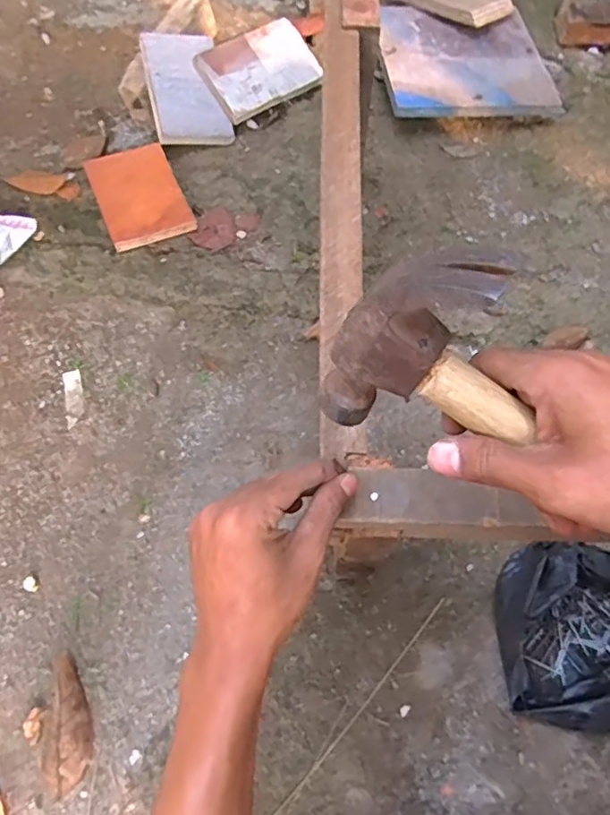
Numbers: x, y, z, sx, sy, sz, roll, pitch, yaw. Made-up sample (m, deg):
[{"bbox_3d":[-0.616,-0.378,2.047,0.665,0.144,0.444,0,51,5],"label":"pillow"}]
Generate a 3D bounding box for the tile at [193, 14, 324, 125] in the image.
[{"bbox_3d":[-0.068,-0.510,0.904,0.169,0.016,0.123,-33,85,-14],"label":"tile"}]

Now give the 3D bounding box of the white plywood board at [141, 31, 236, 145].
[{"bbox_3d":[-0.172,-0.467,0.882,0.107,0.009,0.165,-10,87,-14],"label":"white plywood board"}]

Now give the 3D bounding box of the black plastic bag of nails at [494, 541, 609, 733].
[{"bbox_3d":[0.281,0.234,0.615,0.160,0.057,0.169,-2,69,-1],"label":"black plastic bag of nails"}]

